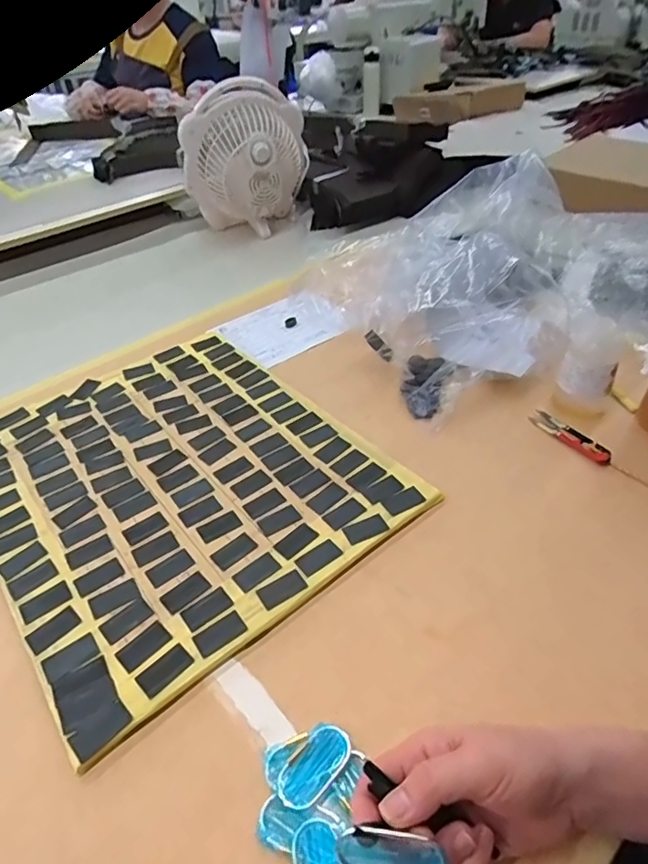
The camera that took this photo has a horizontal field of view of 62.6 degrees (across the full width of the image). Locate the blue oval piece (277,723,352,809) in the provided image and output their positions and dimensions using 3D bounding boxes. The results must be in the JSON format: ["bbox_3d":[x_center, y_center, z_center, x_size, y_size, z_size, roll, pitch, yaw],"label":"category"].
[{"bbox_3d":[-0.006,0.233,0.374,0.031,0.004,0.058,33,52,27],"label":"blue oval piece"}]

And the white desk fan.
[{"bbox_3d":[-0.155,-0.556,1.082,0.213,0.248,0.200,6,42,10],"label":"white desk fan"}]

